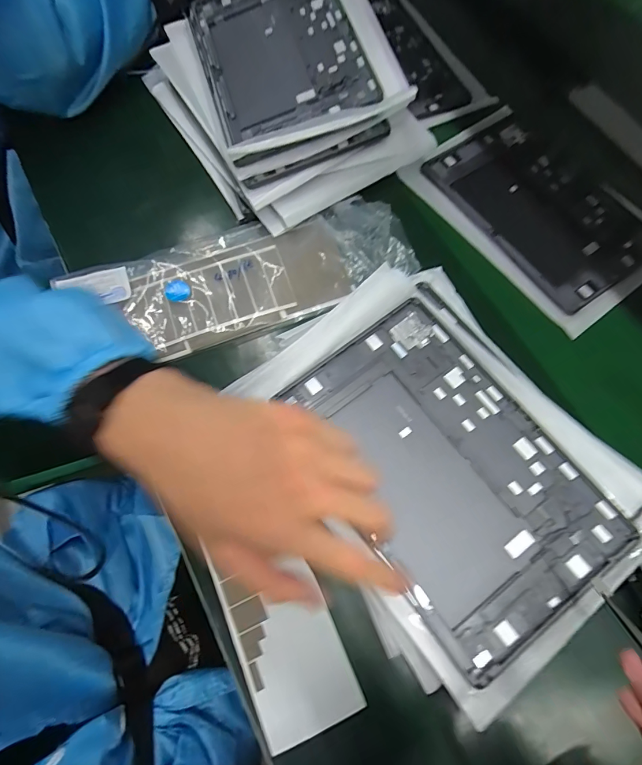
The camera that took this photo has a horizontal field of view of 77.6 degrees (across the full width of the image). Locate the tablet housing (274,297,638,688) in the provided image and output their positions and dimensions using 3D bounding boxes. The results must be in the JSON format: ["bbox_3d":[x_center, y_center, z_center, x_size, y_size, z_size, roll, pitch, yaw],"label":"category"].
[{"bbox_3d":[0.100,0.066,0.321,0.160,0.016,0.251,-34,75,-12],"label":"tablet housing"}]

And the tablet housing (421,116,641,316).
[{"bbox_3d":[0.262,-0.211,0.479,0.173,0.010,0.250,-34,75,-12],"label":"tablet housing"}]

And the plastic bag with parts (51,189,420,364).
[{"bbox_3d":[-0.070,-0.120,0.430,0.335,0.031,0.126,-19,72,-7],"label":"plastic bag with parts"}]

